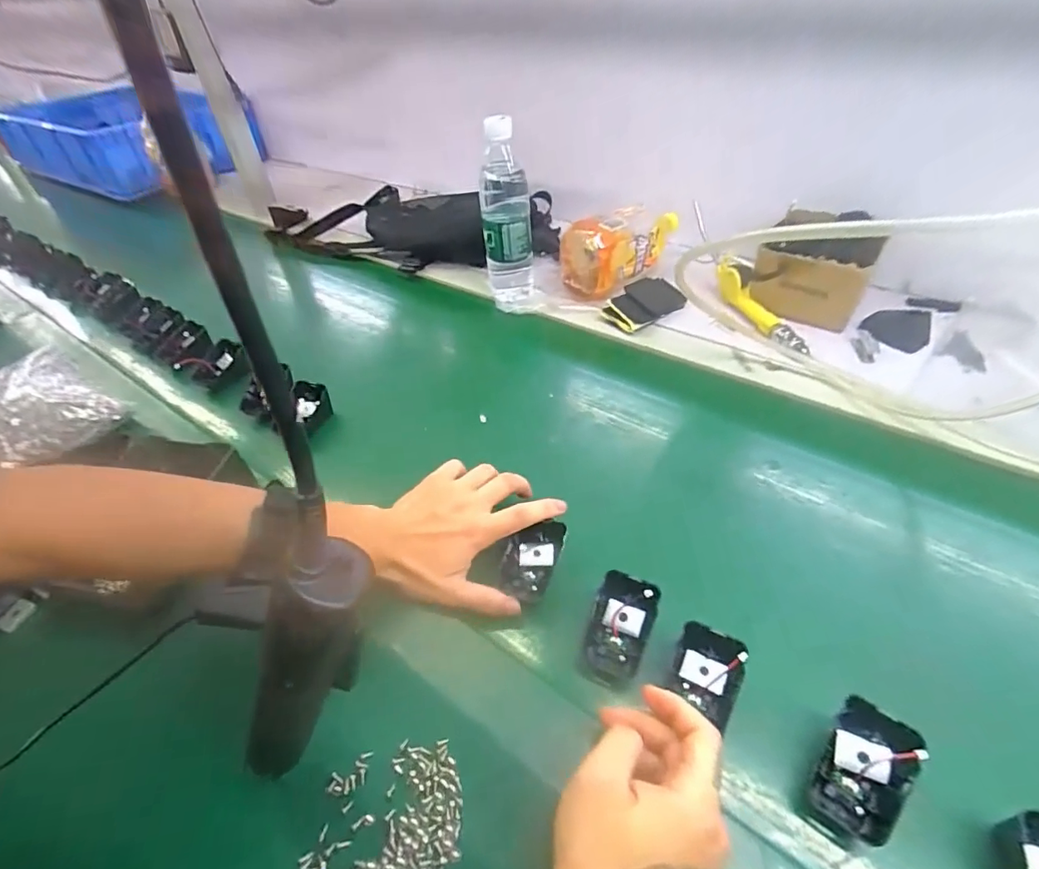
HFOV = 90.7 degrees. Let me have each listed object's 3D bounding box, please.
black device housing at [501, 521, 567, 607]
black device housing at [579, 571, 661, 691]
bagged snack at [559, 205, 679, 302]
[{"bbox_3d":[0.010,0.102,0.425,0.042,0.010,0.069,25,79,0],"label":"black device housing"},{"bbox_3d":[0.074,0.146,0.383,0.044,0.014,0.079,15,80,26],"label":"black device housing"},{"bbox_3d":[0.139,-0.265,0.735,0.159,0.098,0.083,-26,48,-20],"label":"bagged snack"}]

